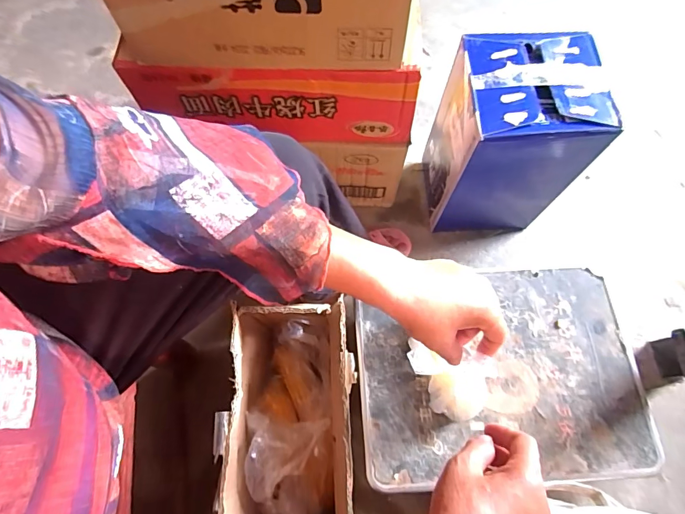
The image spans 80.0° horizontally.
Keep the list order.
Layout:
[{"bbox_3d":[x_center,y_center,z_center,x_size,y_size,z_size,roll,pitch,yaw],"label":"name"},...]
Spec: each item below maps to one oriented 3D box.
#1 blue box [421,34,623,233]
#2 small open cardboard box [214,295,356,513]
[{"bbox_3d":[0.258,-0.187,0.680,0.182,0.308,0.182,-3,68,0],"label":"blue box"},{"bbox_3d":[-0.064,0.230,0.548,0.159,0.175,0.317,0,68,1],"label":"small open cardboard box"}]

